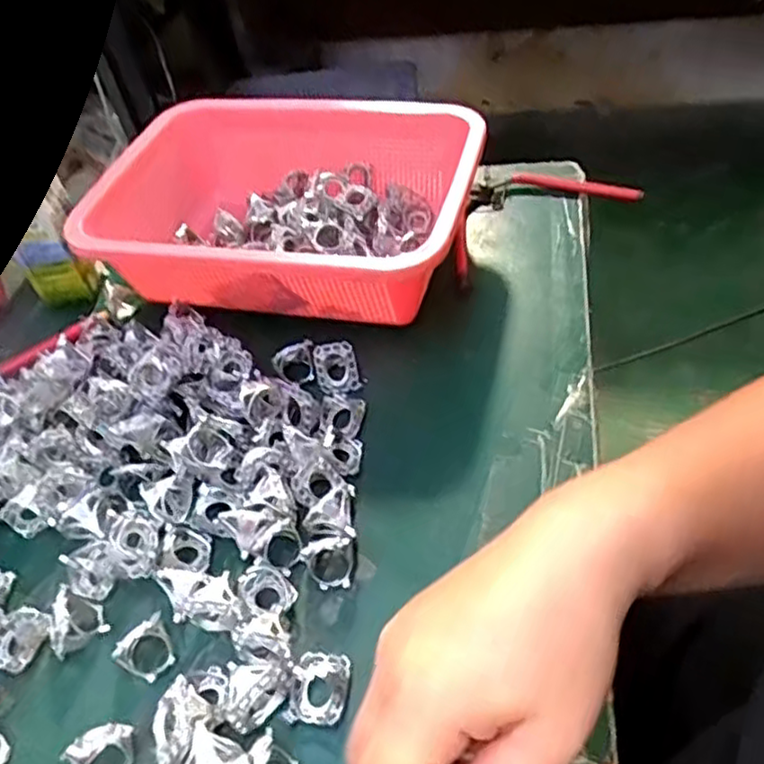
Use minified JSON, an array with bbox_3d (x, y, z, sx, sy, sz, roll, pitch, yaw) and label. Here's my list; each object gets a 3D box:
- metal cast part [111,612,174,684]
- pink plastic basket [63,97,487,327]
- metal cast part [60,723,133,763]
[{"bbox_3d":[-0.112,0.128,0.334,0.026,0.025,0.016,-38,50,-23],"label":"metal cast part"},{"bbox_3d":[-0.068,-0.128,0.506,0.249,0.076,0.181,4,47,15],"label":"pink plastic basket"},{"bbox_3d":[-0.121,0.162,0.307,0.022,0.023,0.026,31,59,34],"label":"metal cast part"}]

